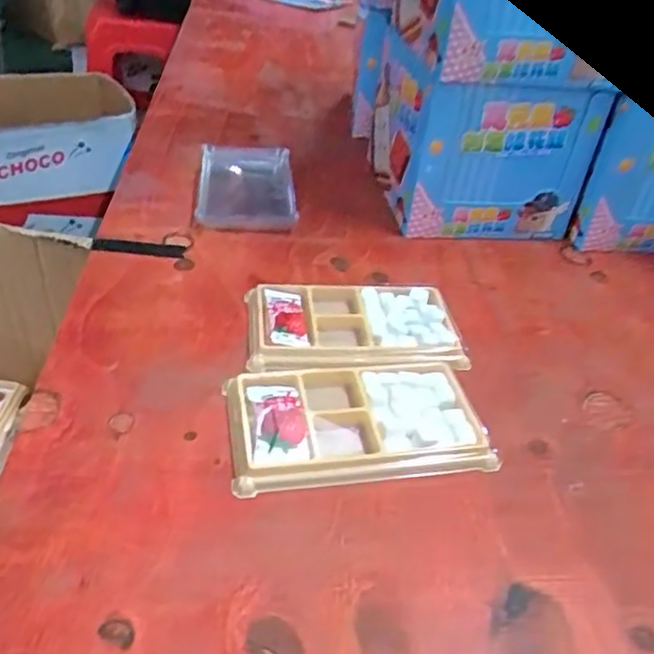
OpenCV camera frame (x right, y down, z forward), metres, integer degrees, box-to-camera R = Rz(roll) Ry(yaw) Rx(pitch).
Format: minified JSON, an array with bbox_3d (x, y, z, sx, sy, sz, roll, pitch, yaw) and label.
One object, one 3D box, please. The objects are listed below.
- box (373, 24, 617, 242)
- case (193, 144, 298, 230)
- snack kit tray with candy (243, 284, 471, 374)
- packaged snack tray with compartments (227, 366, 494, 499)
[{"bbox_3d":[0.127,-0.174,0.546,0.143,0.145,0.176,-1,37,-10],"label":"box"},{"bbox_3d":[-0.071,-0.125,0.553,0.081,0.025,0.122,1,37,-7],"label":"case"},{"bbox_3d":[0.016,0.002,0.404,0.130,0.018,0.088,-1,37,-11],"label":"snack kit tray with candy"},{"bbox_3d":[0.015,0.052,0.340,0.132,0.017,0.074,-2,37,-12],"label":"packaged snack tray with compartments"}]

